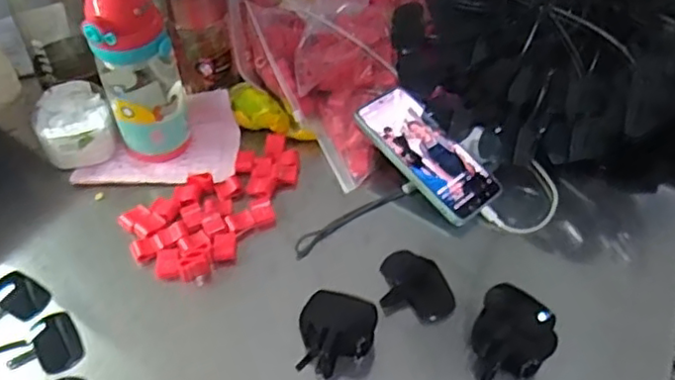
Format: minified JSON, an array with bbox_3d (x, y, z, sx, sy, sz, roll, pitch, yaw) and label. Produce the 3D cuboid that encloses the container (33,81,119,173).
[{"bbox_3d":[-0.282,-0.067,0.698,0.076,0.056,0.081,-20,53,-17],"label":"container"}]

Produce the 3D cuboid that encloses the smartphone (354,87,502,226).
[{"bbox_3d":[0.094,-0.039,0.666,0.077,0.014,0.157,-32,73,-30],"label":"smartphone"}]

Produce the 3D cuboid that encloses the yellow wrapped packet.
[{"bbox_3d":[-0.073,-0.084,0.722,0.103,0.038,0.035,28,53,1],"label":"yellow wrapped packet"}]

